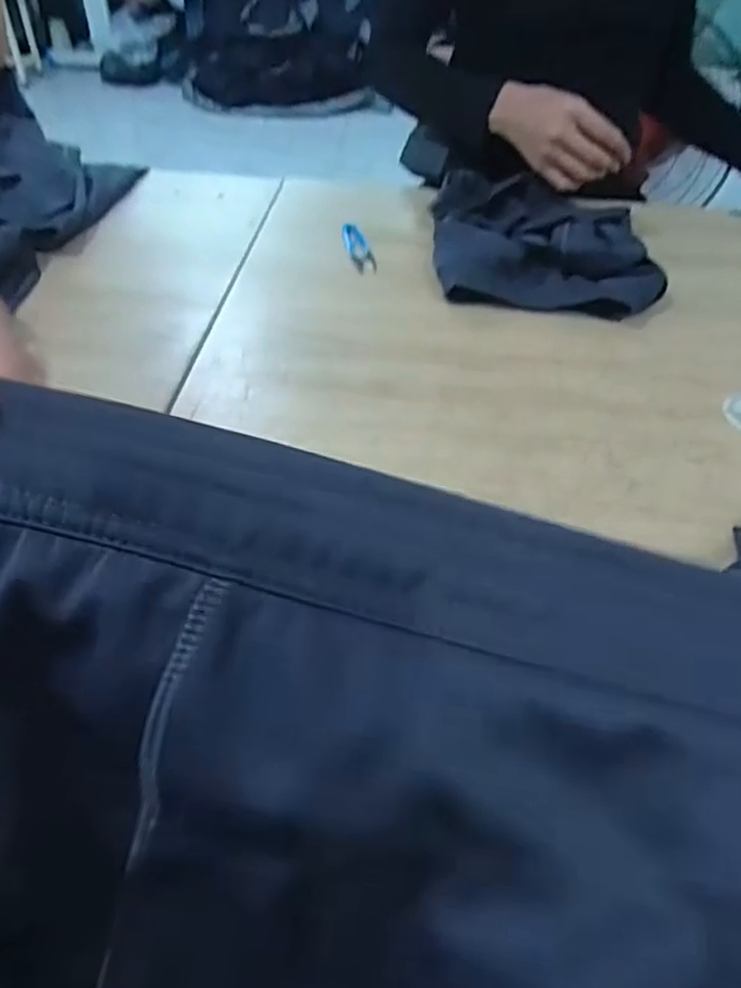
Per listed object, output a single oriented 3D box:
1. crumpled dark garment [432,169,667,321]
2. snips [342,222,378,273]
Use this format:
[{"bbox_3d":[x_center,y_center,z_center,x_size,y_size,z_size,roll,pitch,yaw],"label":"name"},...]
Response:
[{"bbox_3d":[0.217,-0.328,0.906,0.269,0.068,0.275,3,46,1],"label":"crumpled dark garment"},{"bbox_3d":[-0.017,-0.332,0.948,0.029,0.007,0.126,-10,47,-10],"label":"snips"}]

